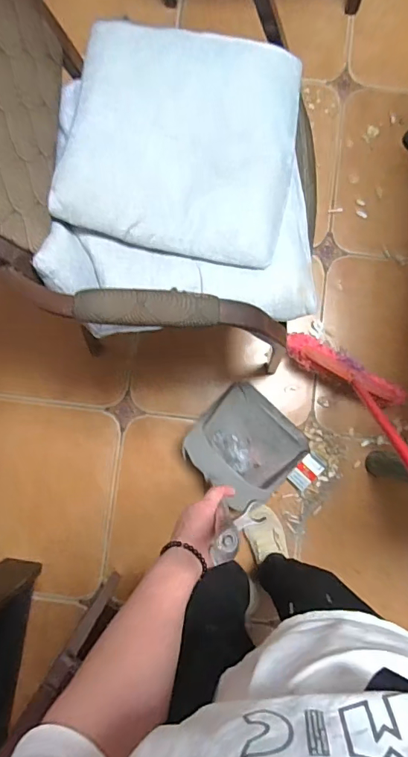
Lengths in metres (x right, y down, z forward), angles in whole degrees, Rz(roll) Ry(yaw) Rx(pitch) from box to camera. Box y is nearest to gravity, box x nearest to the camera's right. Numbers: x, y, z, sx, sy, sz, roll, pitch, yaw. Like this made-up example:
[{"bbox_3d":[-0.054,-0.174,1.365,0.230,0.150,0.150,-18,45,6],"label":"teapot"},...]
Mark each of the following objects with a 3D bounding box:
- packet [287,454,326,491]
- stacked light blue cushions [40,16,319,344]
[{"bbox_3d":[0.271,0.243,1.175,0.058,0.020,0.098,43,87,3],"label":"packet"},{"bbox_3d":[-0.035,-0.331,0.719,0.413,0.097,0.502,-5,87,-2],"label":"stacked light blue cushions"}]

